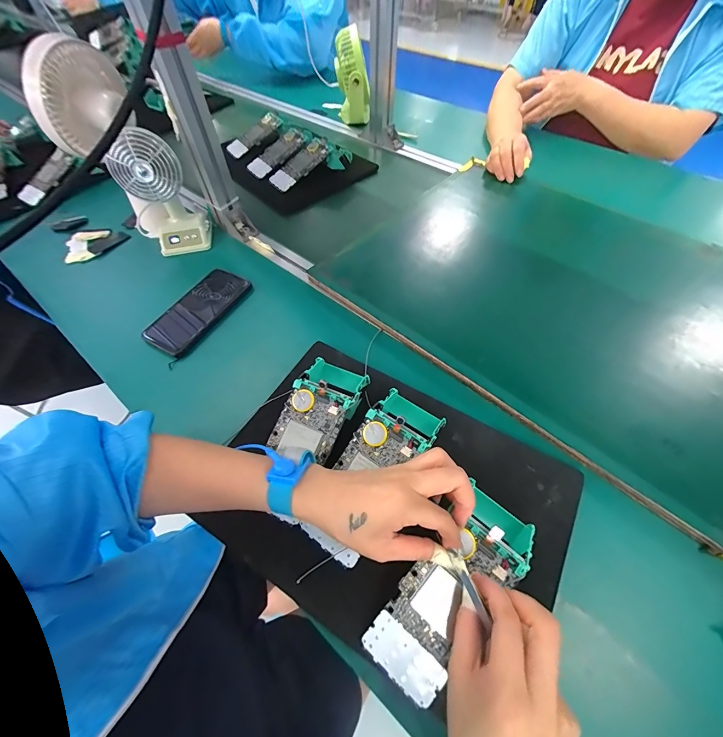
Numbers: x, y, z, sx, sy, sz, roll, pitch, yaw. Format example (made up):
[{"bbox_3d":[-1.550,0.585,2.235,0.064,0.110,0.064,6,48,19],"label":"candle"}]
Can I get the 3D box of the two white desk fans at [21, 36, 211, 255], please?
[{"bbox_3d":[-0.349,-0.307,0.493,0.136,0.234,0.169,-32,60,-19],"label":"two white desk fans"}]

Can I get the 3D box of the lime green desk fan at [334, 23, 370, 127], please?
[{"bbox_3d":[-0.022,-0.690,0.791,0.082,0.162,0.119,-2,55,0],"label":"lime green desk fan"}]

